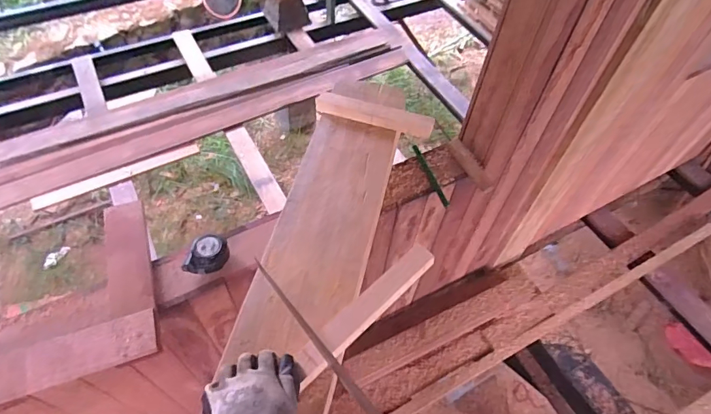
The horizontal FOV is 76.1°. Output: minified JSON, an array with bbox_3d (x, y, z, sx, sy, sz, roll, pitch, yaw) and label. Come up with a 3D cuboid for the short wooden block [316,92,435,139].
[{"bbox_3d":[0.034,-0.169,0.827,0.214,0.021,0.043,14,55,6],"label":"short wooden block"}]

